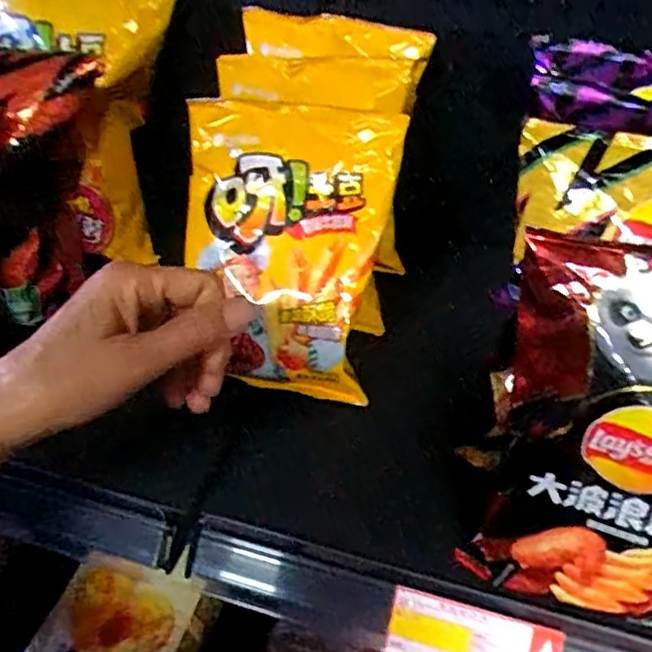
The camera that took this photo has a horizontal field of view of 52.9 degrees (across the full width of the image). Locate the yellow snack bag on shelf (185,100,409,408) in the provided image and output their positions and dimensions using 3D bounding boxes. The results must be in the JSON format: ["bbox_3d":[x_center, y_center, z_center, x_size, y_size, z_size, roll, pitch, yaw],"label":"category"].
[{"bbox_3d":[-0.035,-0.055,0.481,0.152,0.207,0.033,8,3,5],"label":"yellow snack bag on shelf"}]

